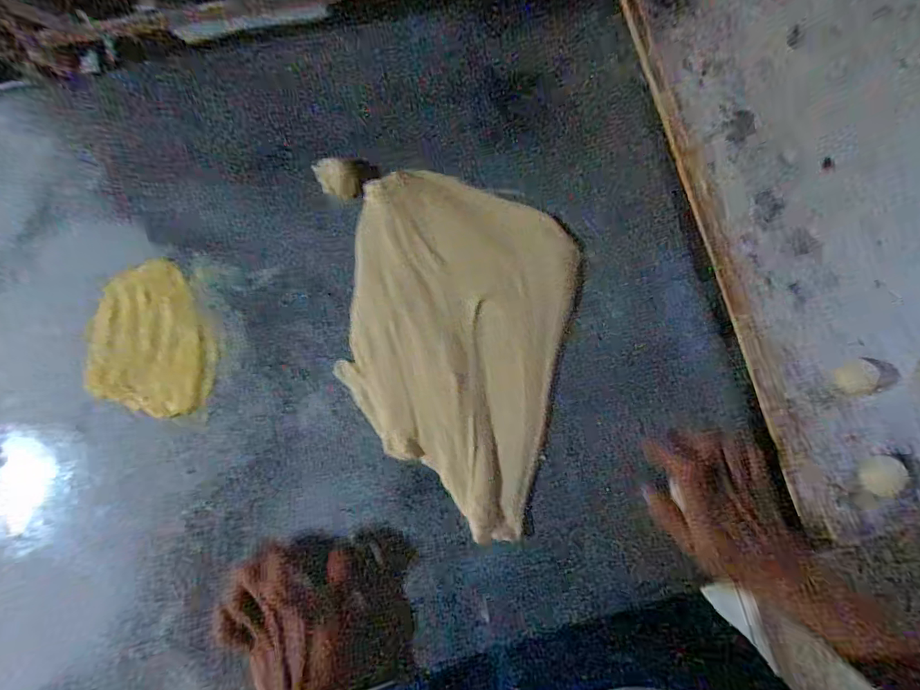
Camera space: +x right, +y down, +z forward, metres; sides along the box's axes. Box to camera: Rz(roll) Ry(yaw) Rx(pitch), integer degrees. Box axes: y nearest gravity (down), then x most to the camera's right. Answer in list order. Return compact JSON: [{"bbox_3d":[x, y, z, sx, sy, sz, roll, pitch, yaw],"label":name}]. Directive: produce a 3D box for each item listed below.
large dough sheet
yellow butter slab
[{"bbox_3d":[-0.011,-0.008,0.435,0.206,0.016,0.301,14,79,1],"label":"large dough sheet"},{"bbox_3d":[-0.275,-0.008,0.423,0.099,0.015,0.141,-5,80,-2],"label":"yellow butter slab"}]

